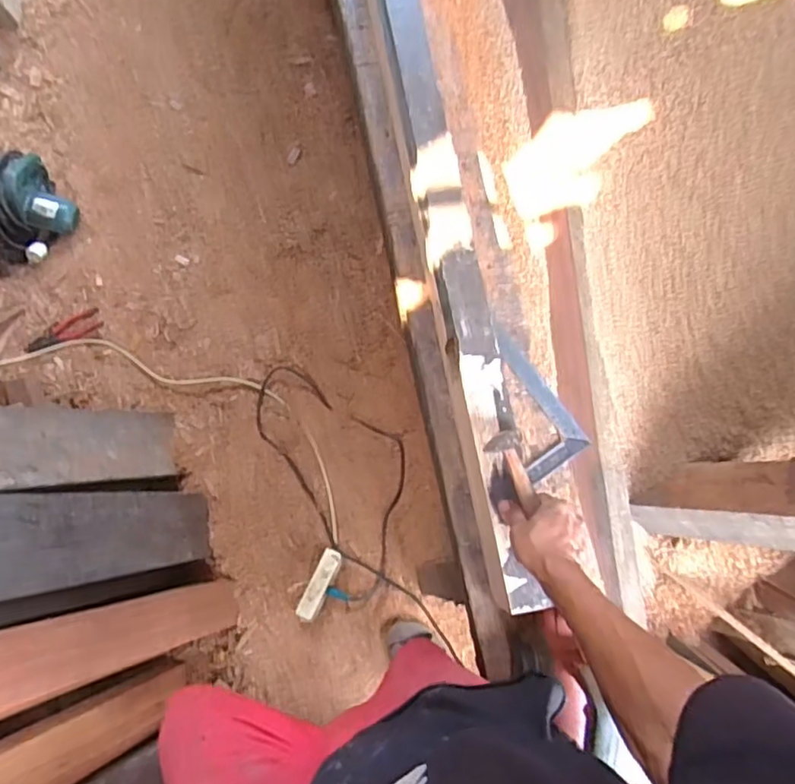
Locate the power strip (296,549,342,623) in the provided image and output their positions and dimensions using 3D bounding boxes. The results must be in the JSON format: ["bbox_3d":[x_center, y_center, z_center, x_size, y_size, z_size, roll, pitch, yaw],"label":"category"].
[{"bbox_3d":[-0.178,0.440,1.386,0.044,0.049,0.165,24,77,5],"label":"power strip"}]

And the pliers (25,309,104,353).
[{"bbox_3d":[-0.840,-0.156,1.538,0.190,0.015,0.066,-19,77,-5],"label":"pliers"}]

